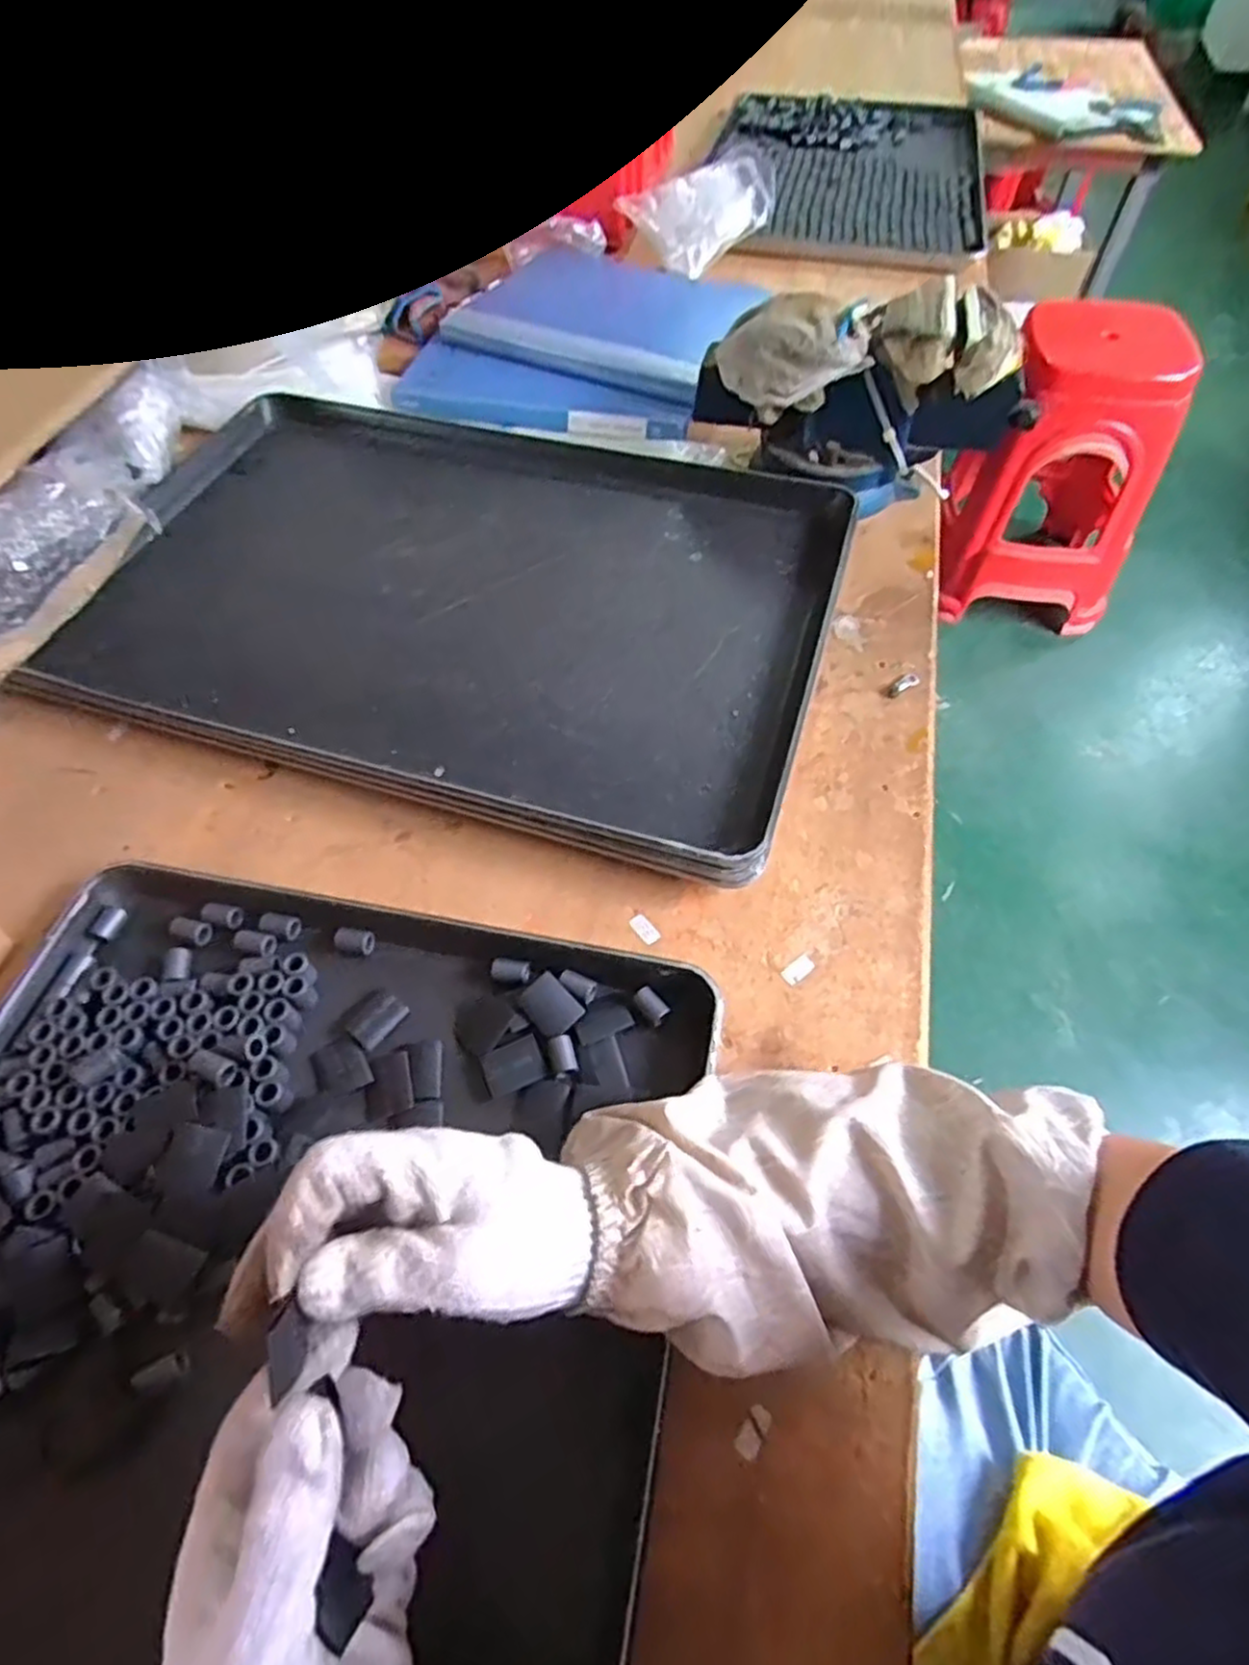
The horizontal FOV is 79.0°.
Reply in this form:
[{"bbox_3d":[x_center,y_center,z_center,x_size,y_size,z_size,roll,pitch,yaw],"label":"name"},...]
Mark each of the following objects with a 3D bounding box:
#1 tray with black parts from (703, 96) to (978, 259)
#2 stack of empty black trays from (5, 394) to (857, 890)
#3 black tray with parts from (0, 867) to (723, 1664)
[{"bbox_3d":[0.331,-1.002,1.150,0.391,0.037,0.602,10,57,7],"label":"tray with black parts"},{"bbox_3d":[-0.128,-0.207,0.608,0.561,0.038,0.415,16,58,8],"label":"stack of empty black trays"},{"bbox_3d":[-0.206,0.290,0.295,0.402,0.026,0.604,12,58,5],"label":"black tray with parts"}]

